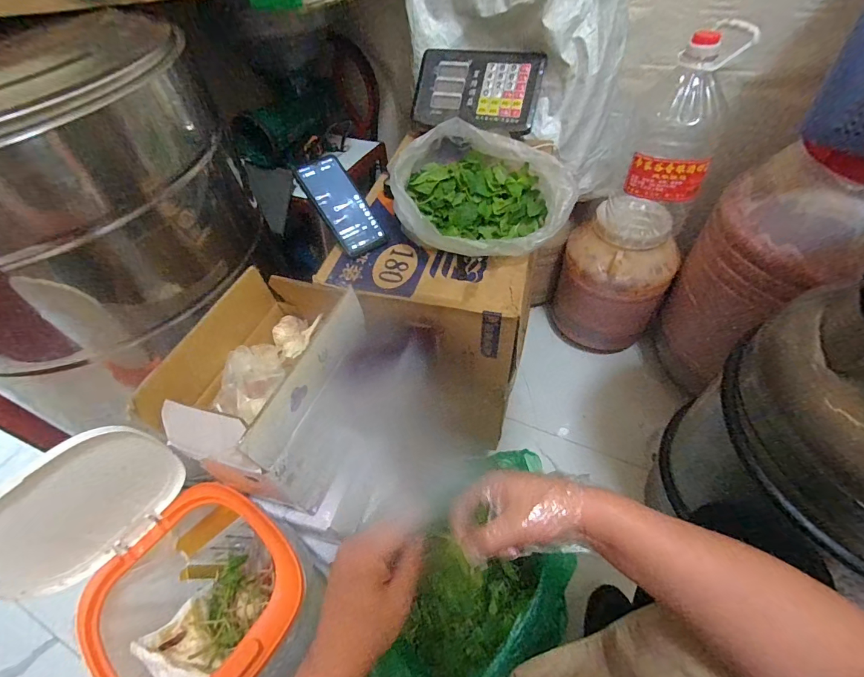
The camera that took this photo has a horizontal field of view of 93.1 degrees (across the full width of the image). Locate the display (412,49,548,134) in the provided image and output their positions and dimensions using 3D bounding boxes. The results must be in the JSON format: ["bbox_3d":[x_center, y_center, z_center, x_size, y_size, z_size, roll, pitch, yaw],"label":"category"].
[{"bbox_3d":[0.082,-0.469,0.781,0.237,0.027,0.137,15,98,15],"label":"display"}]

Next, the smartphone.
[{"bbox_3d":[-0.139,-0.207,0.636,0.081,0.012,0.157,-38,96,-28],"label":"smartphone"}]

